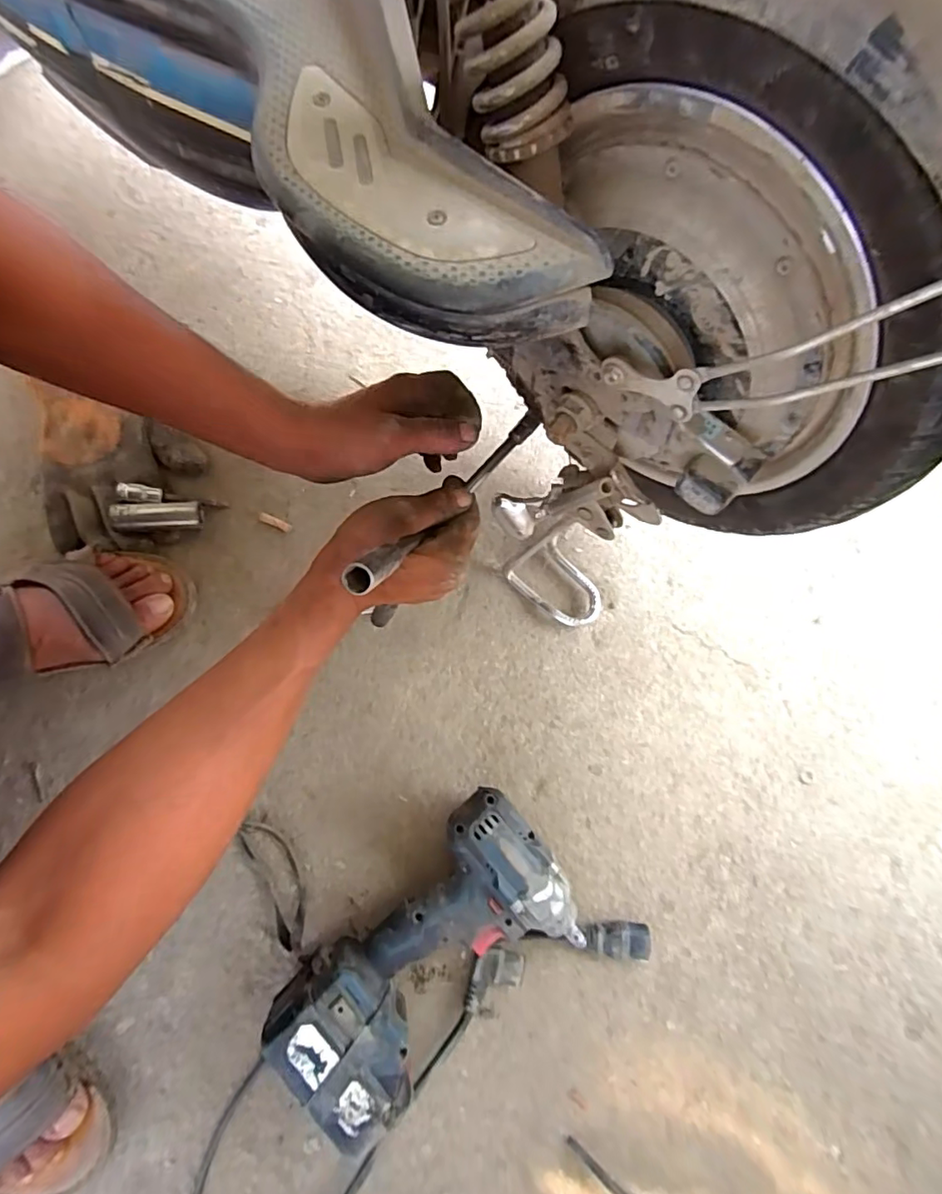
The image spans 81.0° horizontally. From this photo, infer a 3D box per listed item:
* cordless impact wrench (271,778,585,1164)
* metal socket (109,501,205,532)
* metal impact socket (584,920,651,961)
[{"bbox_3d":[-0.030,0.276,0.427,0.232,0.077,0.136,-37,79,-12],"label":"cordless impact wrench"},{"bbox_3d":[-0.306,-0.079,0.539,0.081,0.018,0.026,-4,74,-17],"label":"metal socket"},{"bbox_3d":[0.122,0.285,0.461,0.052,0.022,0.026,5,74,-2],"label":"metal impact socket"}]

